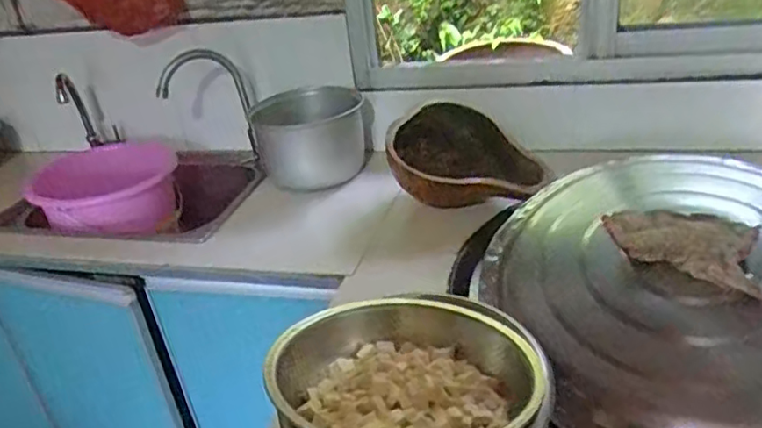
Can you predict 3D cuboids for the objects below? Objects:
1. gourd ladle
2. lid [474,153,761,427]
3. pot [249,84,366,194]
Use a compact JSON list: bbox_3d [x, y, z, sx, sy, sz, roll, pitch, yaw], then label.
[{"bbox_3d":[0.142,-0.102,1.060,0.245,0.150,0.131,-7,29,1],"label":"gourd ladle"},{"bbox_3d":[0.392,0.081,0.733,0.428,0.127,0.478,-17,30,-17],"label":"lid"},{"bbox_3d":[-0.146,-0.148,1.264,0.235,0.173,0.246,-5,29,3],"label":"pot"}]

